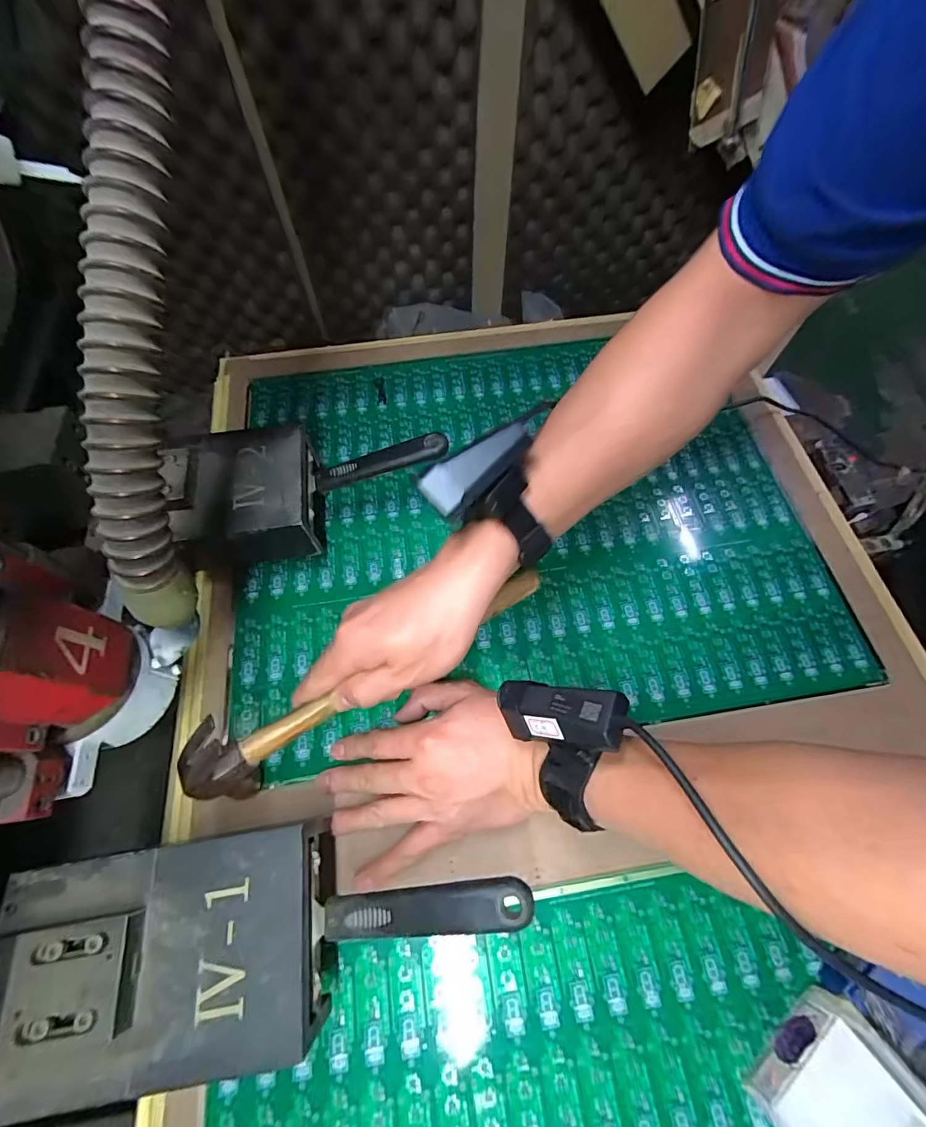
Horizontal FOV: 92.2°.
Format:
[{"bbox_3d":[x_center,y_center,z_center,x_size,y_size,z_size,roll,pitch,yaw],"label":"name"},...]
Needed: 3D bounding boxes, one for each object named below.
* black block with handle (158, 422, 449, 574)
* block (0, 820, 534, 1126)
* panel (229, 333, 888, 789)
[{"bbox_3d":[-0.132,-0.067,0.398,0.231,0.085,0.112,-12,66,-5],"label":"black block with handle"},{"bbox_3d":[-0.108,0.205,0.245,0.277,0.046,0.104,-8,65,-3],"label":"block"},{"bbox_3d":[0.056,-0.061,0.453,0.548,0.007,0.438,-8,65,-3],"label":"panel"}]

